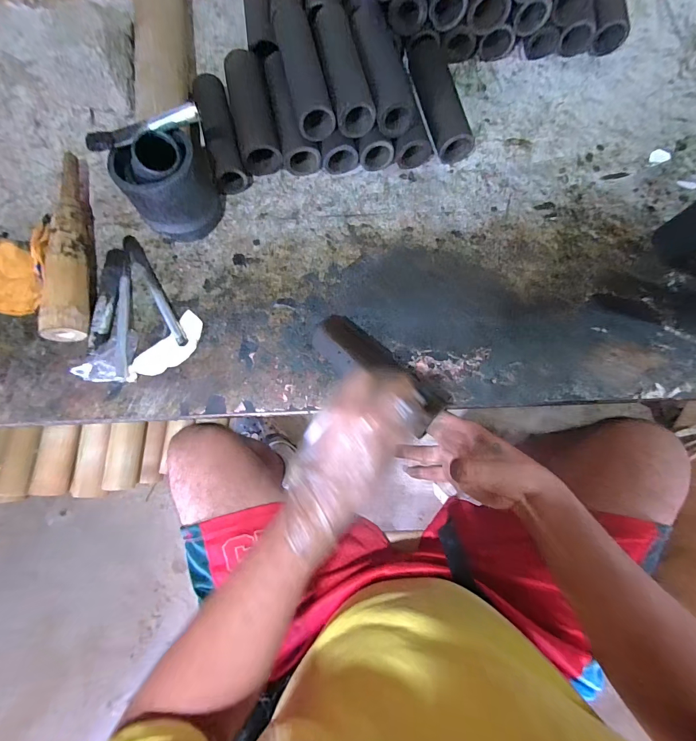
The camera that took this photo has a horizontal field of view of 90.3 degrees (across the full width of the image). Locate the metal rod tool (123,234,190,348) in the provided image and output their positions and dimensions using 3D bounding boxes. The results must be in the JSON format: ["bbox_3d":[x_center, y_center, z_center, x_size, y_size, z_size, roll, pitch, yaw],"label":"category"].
[{"bbox_3d":[-0.267,-0.112,0.478,0.017,0.013,0.189,-31,80,-7],"label":"metal rod tool"}]

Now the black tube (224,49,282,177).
[{"bbox_3d":[-0.143,-0.392,0.530,0.058,0.045,0.188,-11,78,-3],"label":"black tube"}]

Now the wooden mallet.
[{"bbox_3d":[-0.375,-0.176,0.476,0.045,0.049,0.275,-5,78,-2],"label":"wooden mallet"}]

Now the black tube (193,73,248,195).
[{"bbox_3d":[-0.192,-0.354,0.517,0.049,0.045,0.175,-15,78,-4],"label":"black tube"}]

